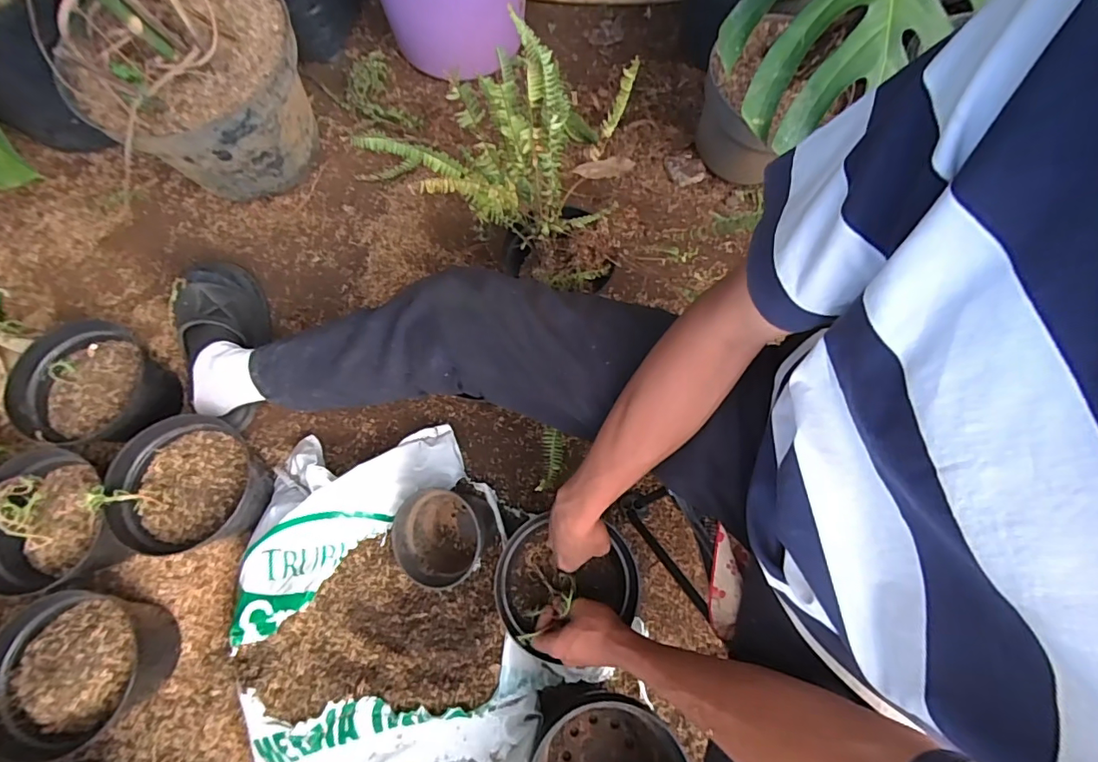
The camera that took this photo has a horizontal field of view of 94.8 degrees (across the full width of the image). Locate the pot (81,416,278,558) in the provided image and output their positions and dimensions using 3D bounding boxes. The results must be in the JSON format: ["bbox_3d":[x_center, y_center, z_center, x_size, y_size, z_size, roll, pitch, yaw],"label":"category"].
[{"bbox_3d":[-0.483,0.146,0.696,0.156,0.139,0.164,0,73,-1],"label":"pot"}]

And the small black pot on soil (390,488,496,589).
[{"bbox_3d":[-0.147,0.214,0.707,0.118,0.101,0.128,0,73,-1],"label":"small black pot on soil"}]

